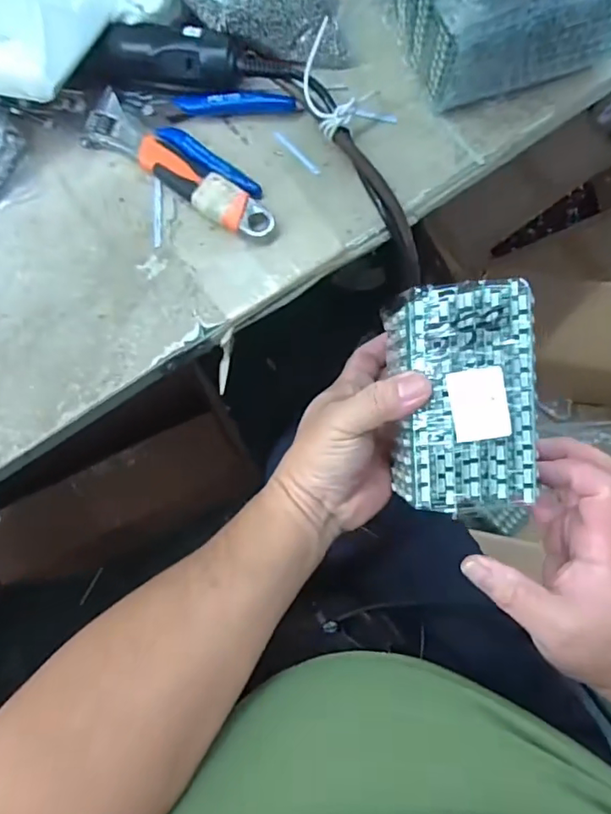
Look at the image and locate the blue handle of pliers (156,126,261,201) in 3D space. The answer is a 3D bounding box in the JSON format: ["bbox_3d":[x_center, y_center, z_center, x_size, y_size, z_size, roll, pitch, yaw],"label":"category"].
[{"bbox_3d":[-0.073,-0.180,0.397,0.091,0.013,0.019,37,81,6],"label":"blue handle of pliers"}]

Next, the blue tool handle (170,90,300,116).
[{"bbox_3d":[-0.053,-0.231,0.406,0.089,0.013,0.016,-1,75,2],"label":"blue tool handle"}]

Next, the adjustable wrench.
[{"bbox_3d":[-0.098,-0.171,0.390,0.168,0.015,0.040,39,80,12],"label":"adjustable wrench"}]

